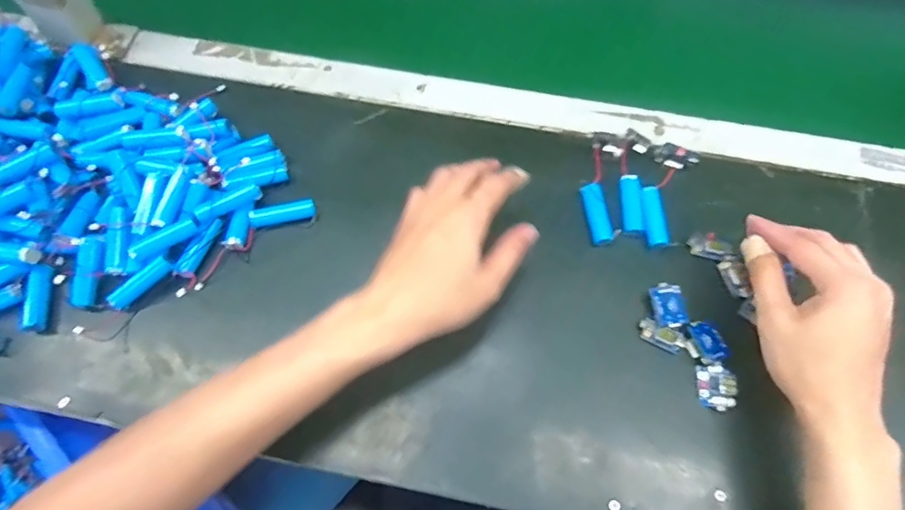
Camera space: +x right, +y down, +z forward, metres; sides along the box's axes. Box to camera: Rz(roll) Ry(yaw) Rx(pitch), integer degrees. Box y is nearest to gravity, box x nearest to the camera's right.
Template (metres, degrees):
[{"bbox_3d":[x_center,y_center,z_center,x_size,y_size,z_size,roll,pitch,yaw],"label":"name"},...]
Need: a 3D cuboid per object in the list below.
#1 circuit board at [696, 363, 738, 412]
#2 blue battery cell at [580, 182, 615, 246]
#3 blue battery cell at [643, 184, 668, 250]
[{"bbox_3d":[0.184,0.092,0.371,0.025,0.004,0.030,-3,63,18],"label":"circuit board"},{"bbox_3d":[0.116,-0.032,0.428,0.017,0.012,0.051,-9,67,-4],"label":"blue battery cell"},{"bbox_3d":[0.159,-0.030,0.423,0.015,0.014,0.050,0,66,0],"label":"blue battery cell"}]

